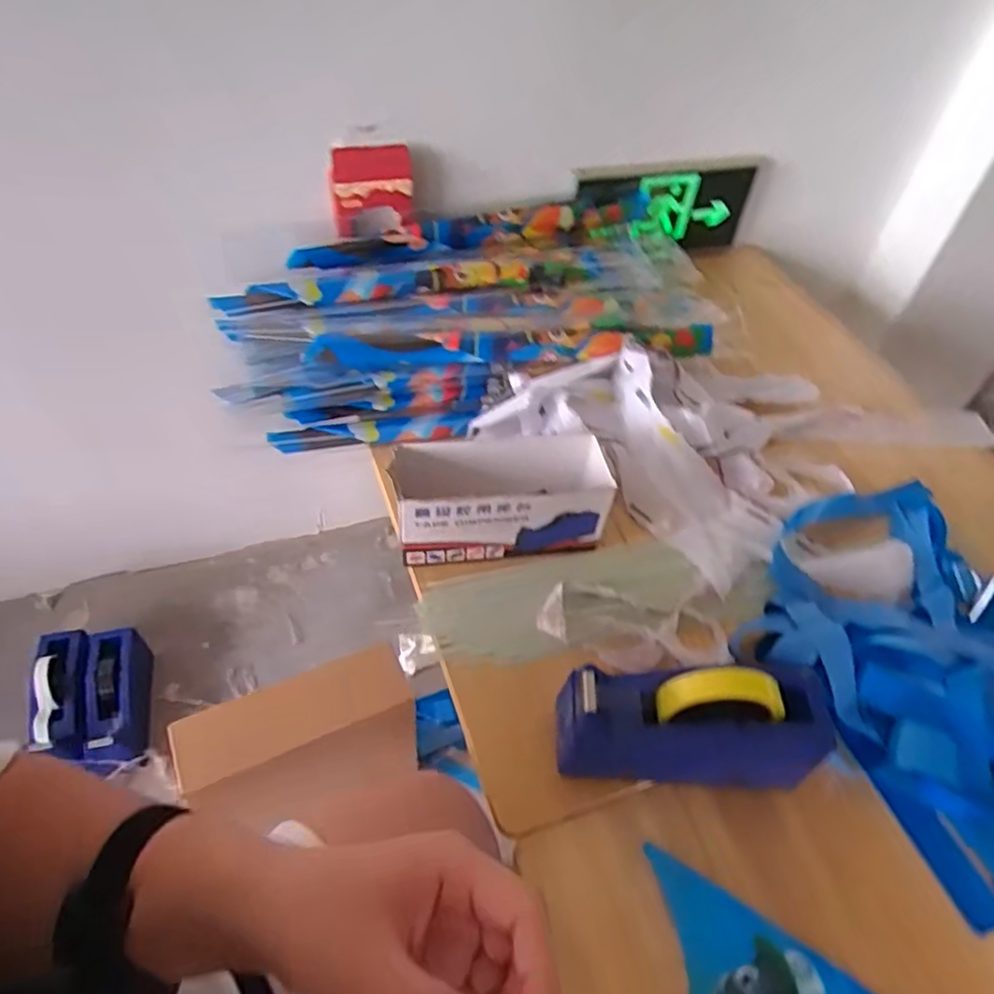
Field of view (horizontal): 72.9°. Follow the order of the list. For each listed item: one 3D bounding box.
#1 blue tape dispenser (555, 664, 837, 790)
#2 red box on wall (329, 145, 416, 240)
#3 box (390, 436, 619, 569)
[{"bbox_3d":[0.156,0.182,0.544,0.207,0.119,0.064,5,48,-2],"label":"blue tape dispenser"},{"bbox_3d":[-0.162,-0.393,0.876,0.106,0.116,0.043,-14,52,-18],"label":"red box on wall"},{"bbox_3d":[0.004,0.002,0.697,0.215,0.096,0.087,-4,50,-9],"label":"box"}]

